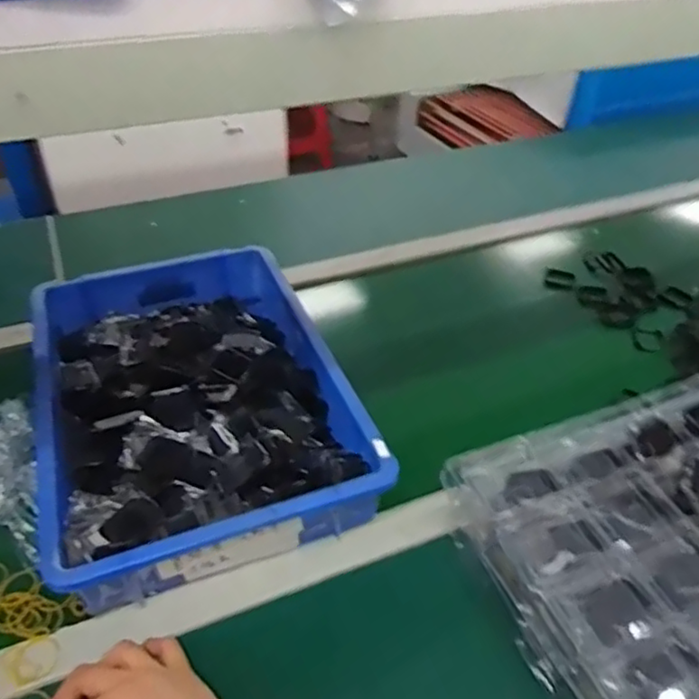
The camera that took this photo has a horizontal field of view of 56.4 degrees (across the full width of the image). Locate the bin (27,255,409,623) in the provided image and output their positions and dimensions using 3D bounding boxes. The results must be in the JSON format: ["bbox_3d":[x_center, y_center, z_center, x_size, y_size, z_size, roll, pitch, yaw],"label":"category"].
[{"bbox_3d":[-0.169,0.044,0.697,0.283,0.092,0.435,-13,41,-17],"label":"bin"}]

